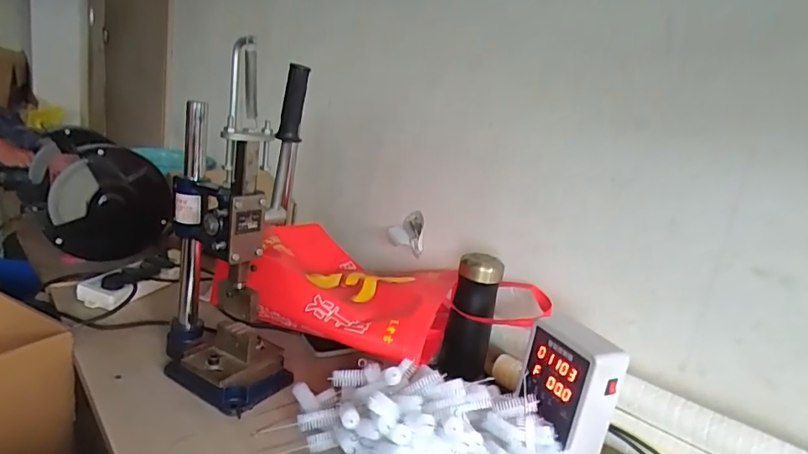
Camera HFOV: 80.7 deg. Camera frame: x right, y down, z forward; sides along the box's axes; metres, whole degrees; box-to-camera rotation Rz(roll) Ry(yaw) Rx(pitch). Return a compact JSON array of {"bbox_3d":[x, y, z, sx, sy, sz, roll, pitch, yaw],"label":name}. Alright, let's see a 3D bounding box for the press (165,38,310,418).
[{"bbox_3d":[-0.228,-0.007,0.649,0.194,0.450,0.124,17,11,36],"label":"press"}]

